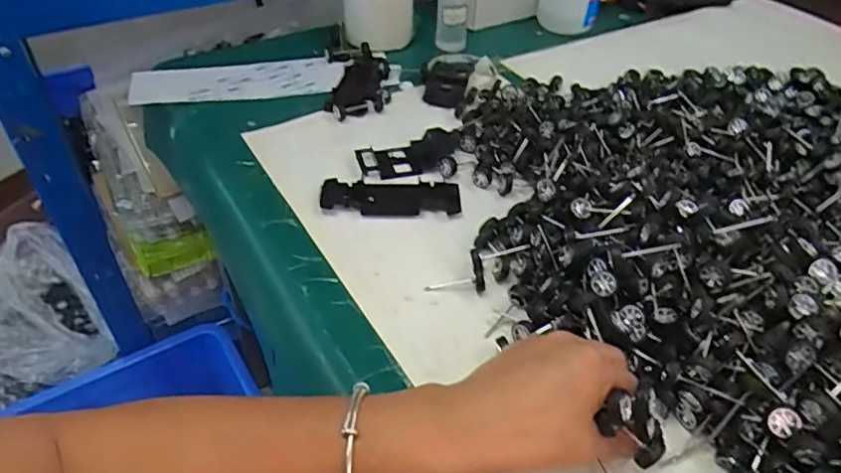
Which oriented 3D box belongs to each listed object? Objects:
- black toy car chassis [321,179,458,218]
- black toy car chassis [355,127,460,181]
[{"bbox_3d":[-0.026,-0.036,0.533,0.124,0.011,0.045,0,44,-1],"label":"black toy car chassis"},{"bbox_3d":[-0.009,-0.079,0.576,0.106,0.012,0.051,-17,47,-17],"label":"black toy car chassis"}]

